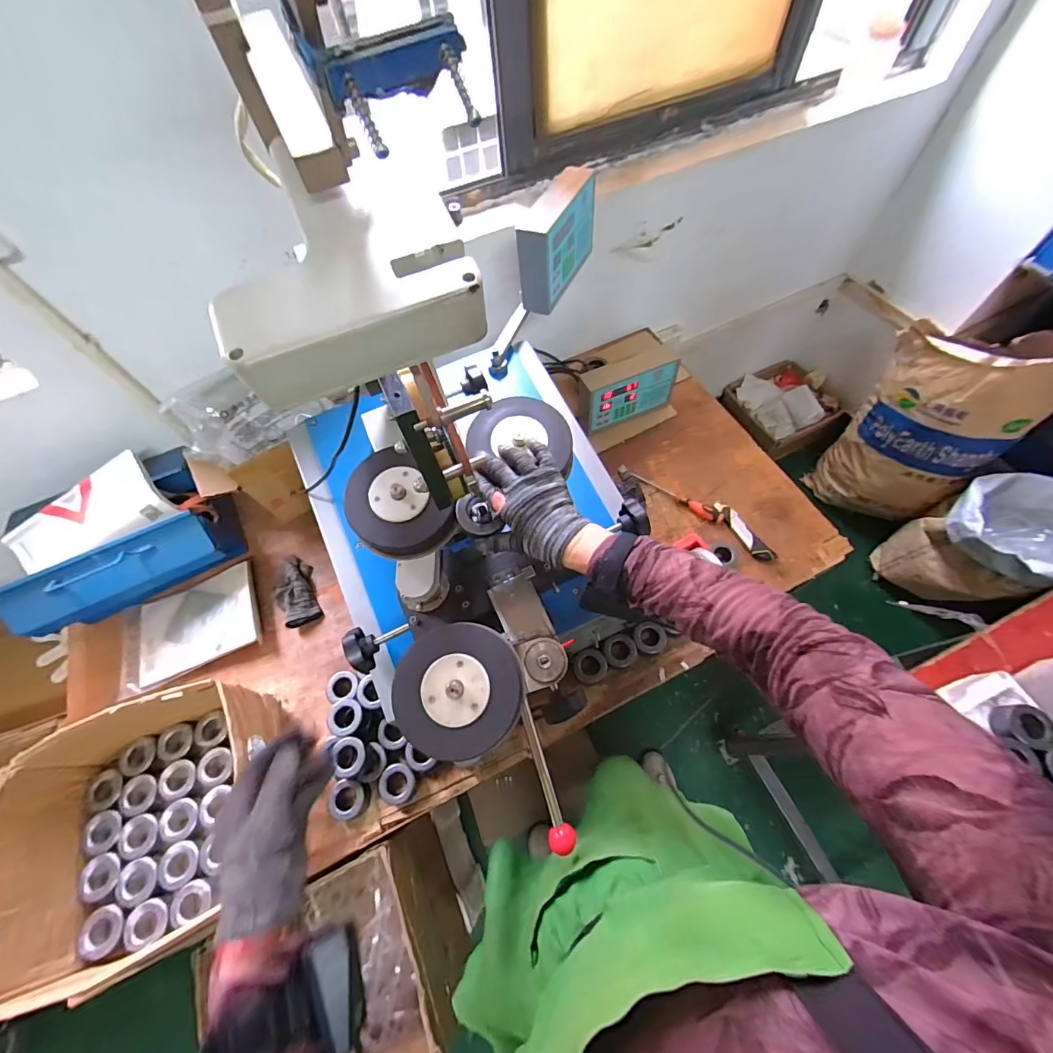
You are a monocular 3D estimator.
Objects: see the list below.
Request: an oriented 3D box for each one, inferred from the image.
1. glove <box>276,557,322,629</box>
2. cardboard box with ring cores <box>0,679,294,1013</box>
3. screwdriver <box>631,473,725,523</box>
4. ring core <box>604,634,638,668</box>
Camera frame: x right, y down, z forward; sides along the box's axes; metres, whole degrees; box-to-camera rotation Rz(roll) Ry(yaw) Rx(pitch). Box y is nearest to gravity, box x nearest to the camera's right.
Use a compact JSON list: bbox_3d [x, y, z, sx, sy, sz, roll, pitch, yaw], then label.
[{"bbox_3d":[-0.490,0.136,0.934,0.085,0.033,0.154,-28,65,-11],"label":"glove"},{"bbox_3d":[-0.576,0.451,0.692,0.341,0.176,0.326,-19,63,-6],"label":"cardboard box with ring cores"},{"bbox_3d":[0.336,-0.067,0.988,0.214,0.024,0.028,32,69,18],"label":"screwdriver"},{"bbox_3d":[0.177,0.232,0.827,0.062,0.020,0.055,6,63,7],"label":"ring core"}]

